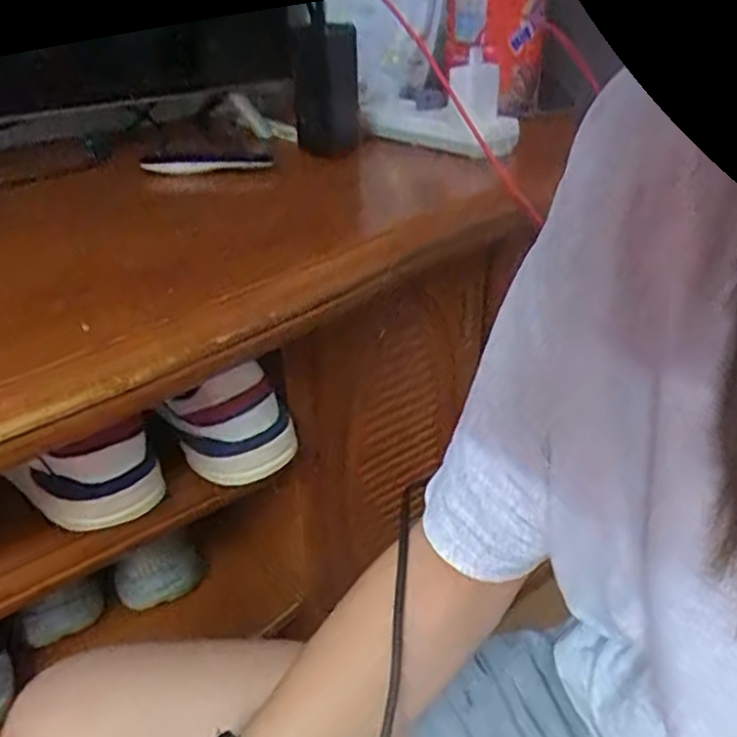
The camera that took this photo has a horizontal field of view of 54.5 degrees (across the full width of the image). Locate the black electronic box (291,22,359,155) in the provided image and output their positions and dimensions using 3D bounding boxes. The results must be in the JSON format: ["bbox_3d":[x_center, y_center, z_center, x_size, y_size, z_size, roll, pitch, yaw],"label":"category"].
[{"bbox_3d":[-0.045,-0.296,0.756,0.065,0.124,0.047,-1,31,-1],"label":"black electronic box"}]

